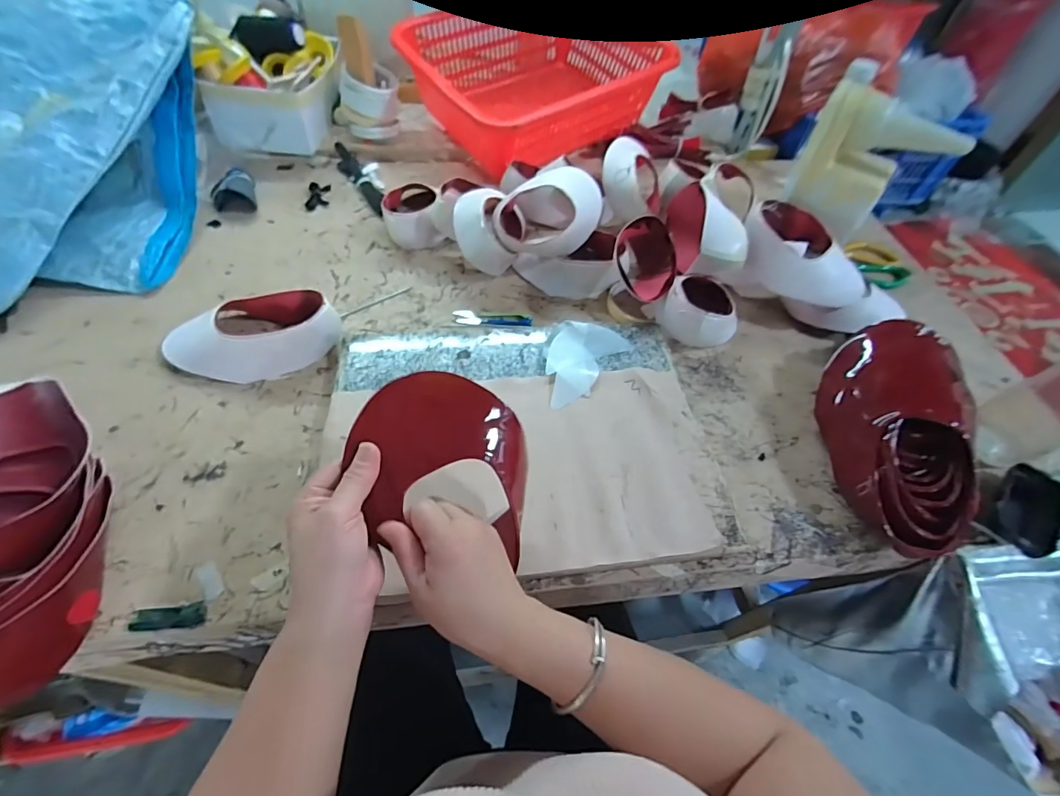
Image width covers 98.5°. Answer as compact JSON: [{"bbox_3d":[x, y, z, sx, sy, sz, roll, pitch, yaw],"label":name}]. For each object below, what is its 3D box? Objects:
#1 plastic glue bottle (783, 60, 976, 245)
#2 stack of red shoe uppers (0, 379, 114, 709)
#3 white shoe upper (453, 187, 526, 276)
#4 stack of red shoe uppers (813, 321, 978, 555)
[{"bbox_3d":[0.489,-0.342,0.658,0.182,0.187,0.057,32,57,17],"label":"plastic glue bottle"},{"bbox_3d":[-0.427,0.098,0.378,0.122,0.089,0.269,-16,57,-16],"label":"stack of red shoe uppers"},{"bbox_3d":[-0.059,-0.231,0.633,0.091,0.092,0.114,10,53,2],"label":"white shoe upper"},{"bbox_3d":[0.394,0.038,0.496,0.127,0.090,0.263,12,54,4],"label":"stack of red shoe uppers"}]

